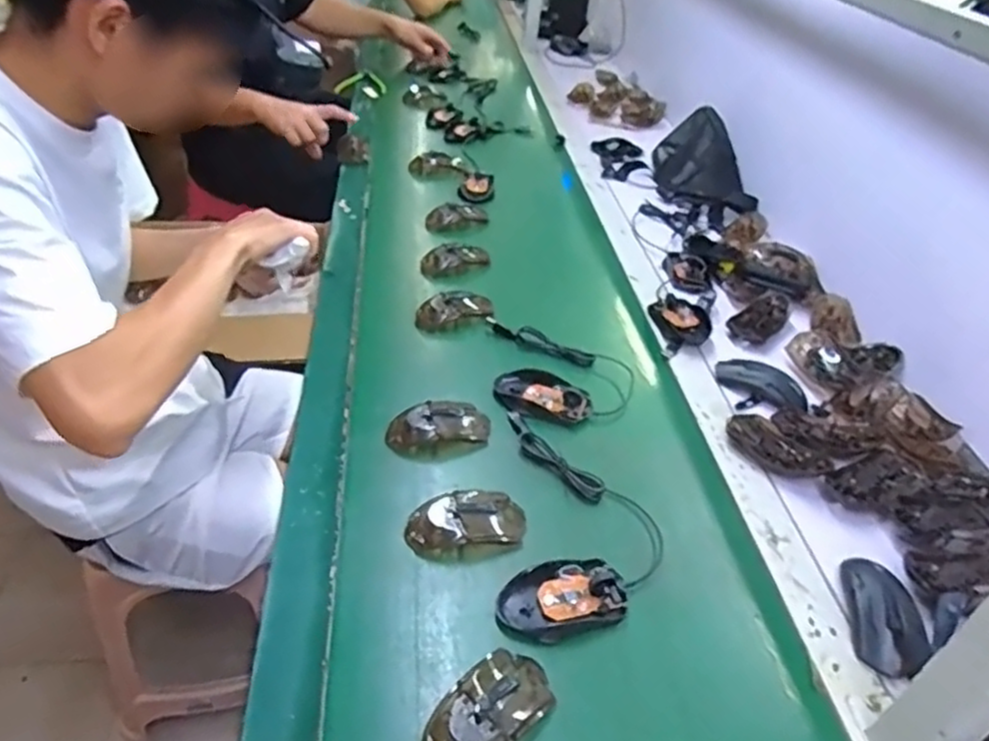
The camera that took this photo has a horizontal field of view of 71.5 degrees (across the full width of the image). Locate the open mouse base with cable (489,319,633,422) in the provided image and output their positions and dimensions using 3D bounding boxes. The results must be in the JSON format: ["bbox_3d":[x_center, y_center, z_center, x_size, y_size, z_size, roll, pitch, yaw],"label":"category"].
[{"bbox_3d":[0.066,0.005,0.835,0.201,0.020,0.154,15,39,11],"label":"open mouse base with cable"}]

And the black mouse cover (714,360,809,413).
[{"bbox_3d":[0.324,0.017,0.837,0.112,0.029,0.060,24,42,22],"label":"black mouse cover"}]

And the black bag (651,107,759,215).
[{"bbox_3d":[0.395,-0.393,1.298,0.160,0.106,0.250,6,38,0],"label":"black bag"}]

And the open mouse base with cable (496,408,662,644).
[{"bbox_3d":[0.084,0.139,0.658,0.146,0.022,0.260,7,38,1],"label":"open mouse base with cable"}]

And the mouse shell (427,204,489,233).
[{"bbox_3d":[-0.062,-0.259,1.158,0.114,0.035,0.058,-14,42,-23],"label":"mouse shell"}]

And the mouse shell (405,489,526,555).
[{"bbox_3d":[-0.028,0.136,0.644,0.109,0.028,0.059,-6,40,-15],"label":"mouse shell"}]

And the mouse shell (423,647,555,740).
[{"bbox_3d":[-0.003,0.251,0.503,0.062,0.035,0.108,28,43,25],"label":"mouse shell"}]

